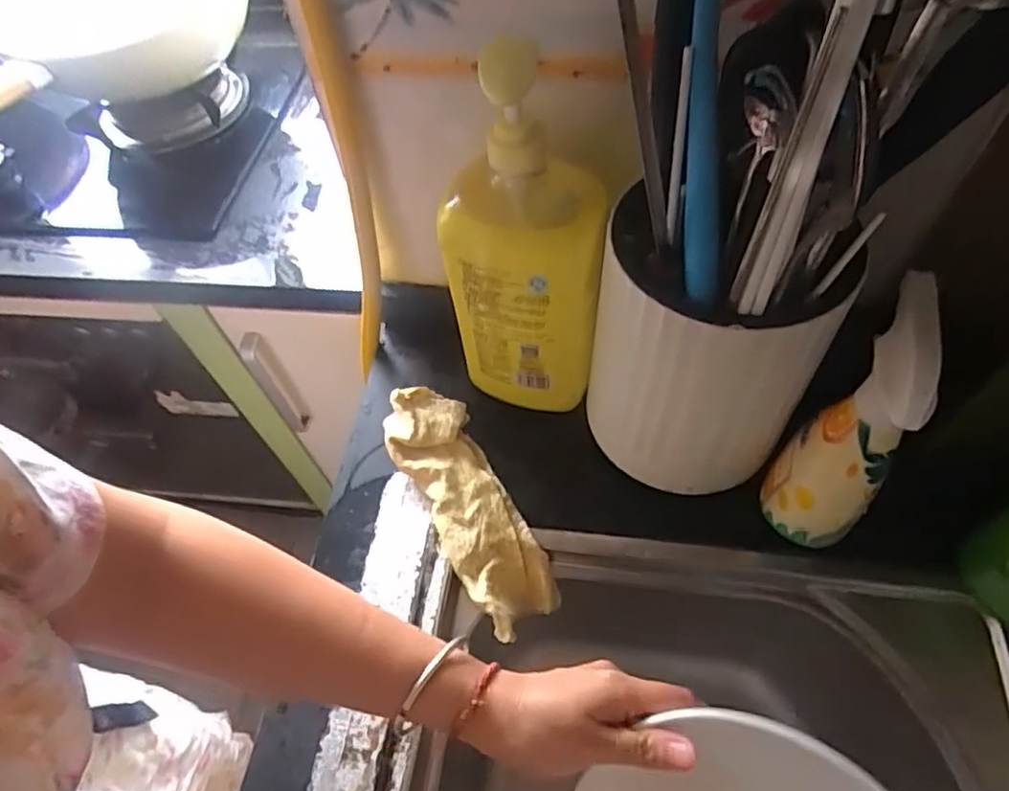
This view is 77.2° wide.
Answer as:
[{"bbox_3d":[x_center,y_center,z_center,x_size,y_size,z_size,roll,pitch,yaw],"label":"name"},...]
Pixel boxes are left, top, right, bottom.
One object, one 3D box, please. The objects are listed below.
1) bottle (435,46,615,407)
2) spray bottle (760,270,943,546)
[{"bbox_3d":[0.012,-0.085,0.445,0.109,0.249,0.069,1,57,6],"label":"bottle"},{"bbox_3d":[0.225,0.028,0.407,0.058,0.201,0.093,35,66,24],"label":"spray bottle"}]

